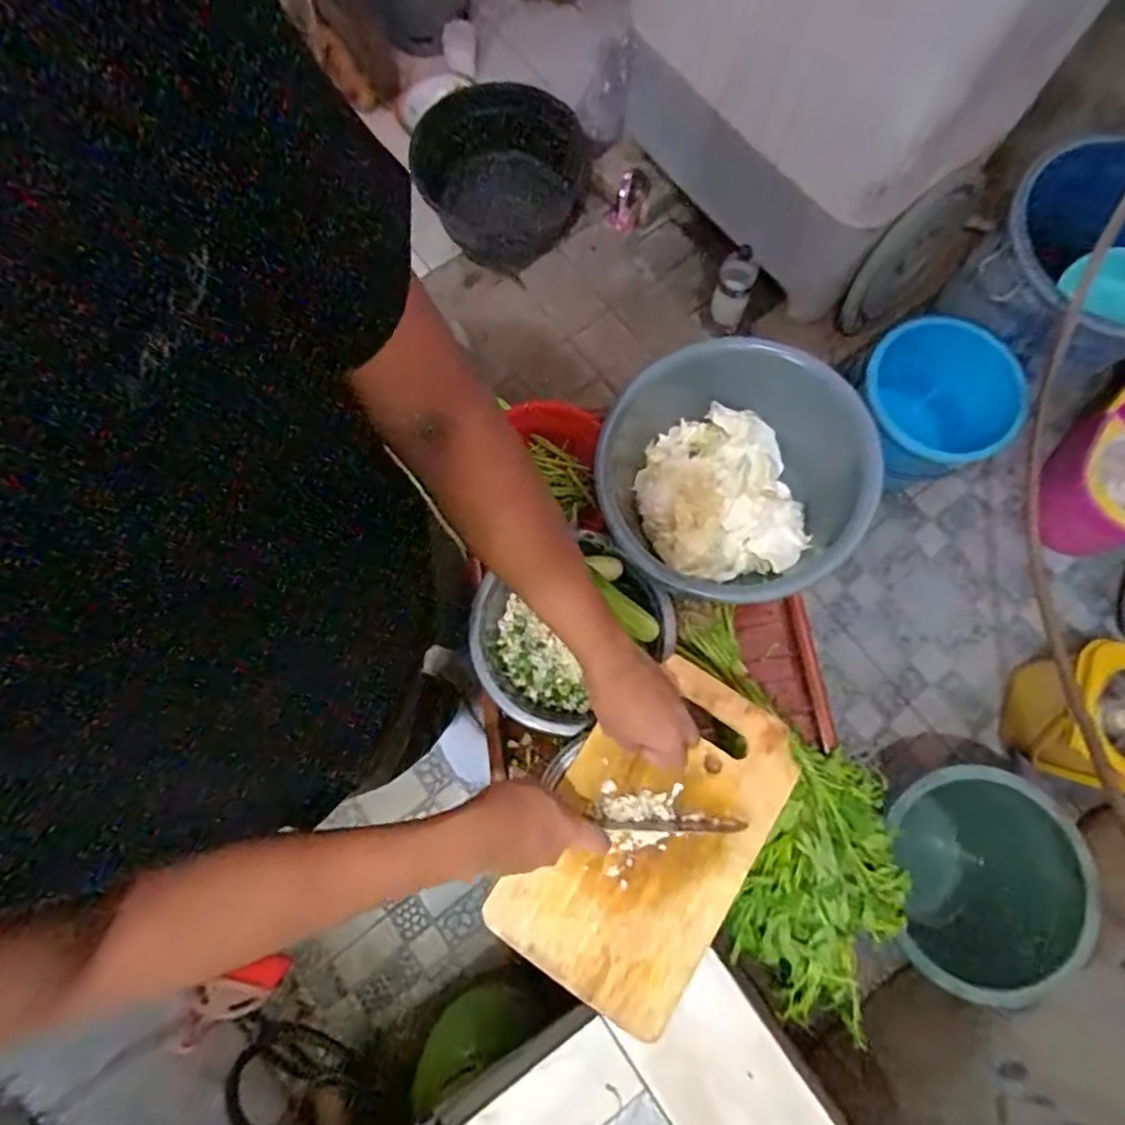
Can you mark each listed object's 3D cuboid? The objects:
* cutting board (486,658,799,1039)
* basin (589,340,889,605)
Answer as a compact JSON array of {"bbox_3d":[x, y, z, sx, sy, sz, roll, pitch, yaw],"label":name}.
[{"bbox_3d":[0.081,0.240,0.569,0.177,0.025,0.290,32,79,8],"label":"cutting board"},{"bbox_3d":[0.182,-0.093,0.786,0.255,0.191,0.292,16,77,5],"label":"basin"}]

